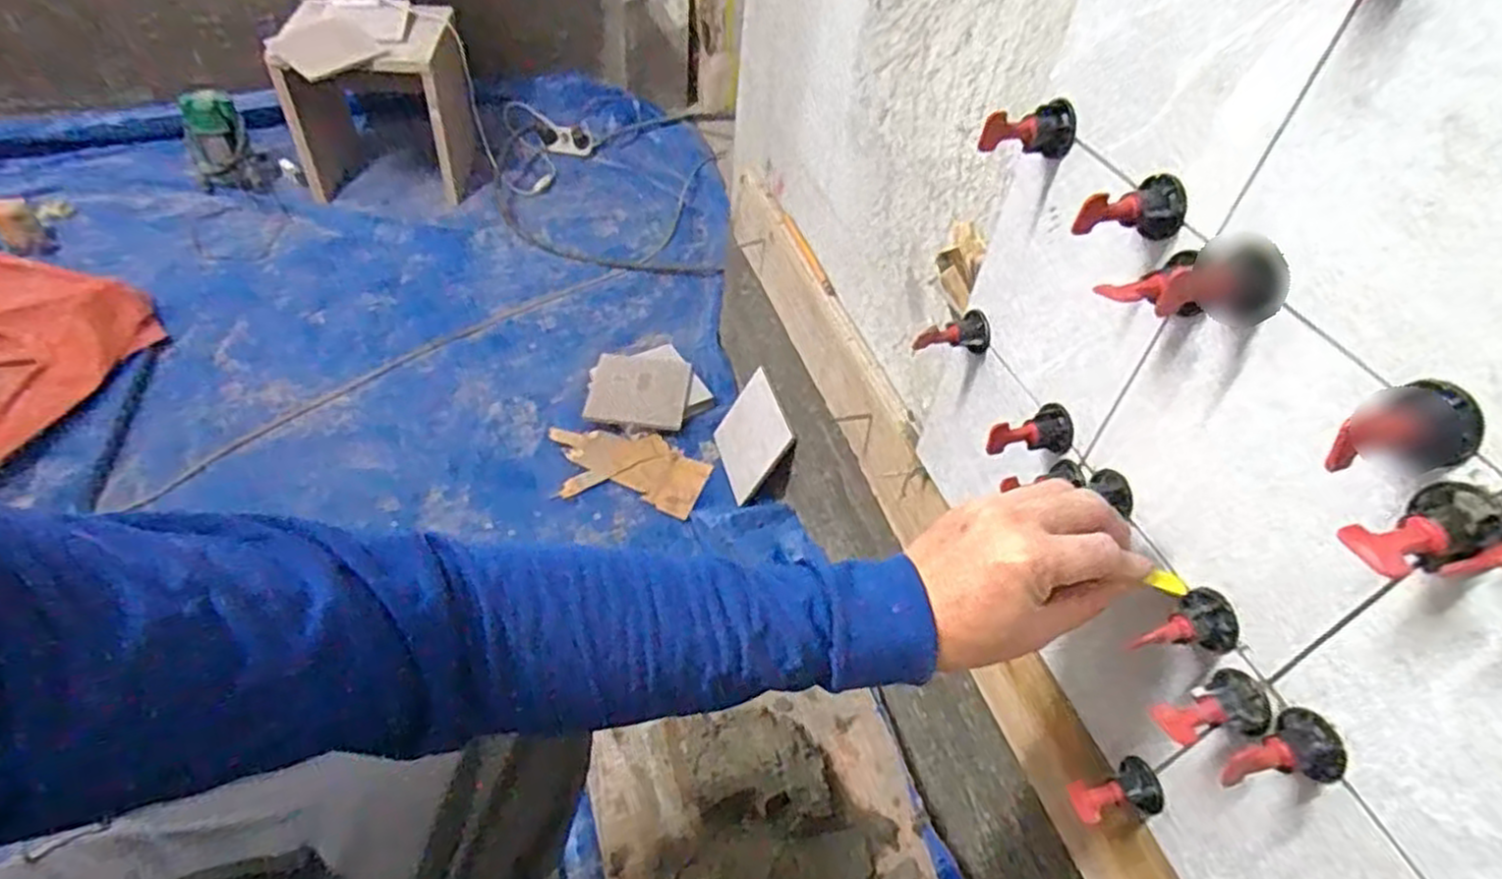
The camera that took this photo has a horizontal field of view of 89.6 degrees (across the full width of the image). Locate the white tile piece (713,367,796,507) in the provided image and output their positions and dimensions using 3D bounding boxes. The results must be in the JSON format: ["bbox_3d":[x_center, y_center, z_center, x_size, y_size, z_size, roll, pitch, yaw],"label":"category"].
[{"bbox_3d":[0.001,-0.004,1.092,0.011,0.138,0.147,17,33,-38],"label":"white tile piece"}]

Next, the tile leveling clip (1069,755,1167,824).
[{"bbox_3d":[0.216,0.213,0.451,0.047,0.026,0.029,-11,49,-17],"label":"tile leveling clip"}]

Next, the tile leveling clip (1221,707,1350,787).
[{"bbox_3d":[0.240,0.144,0.340,0.043,0.028,0.031,-15,50,-20],"label":"tile leveling clip"}]

